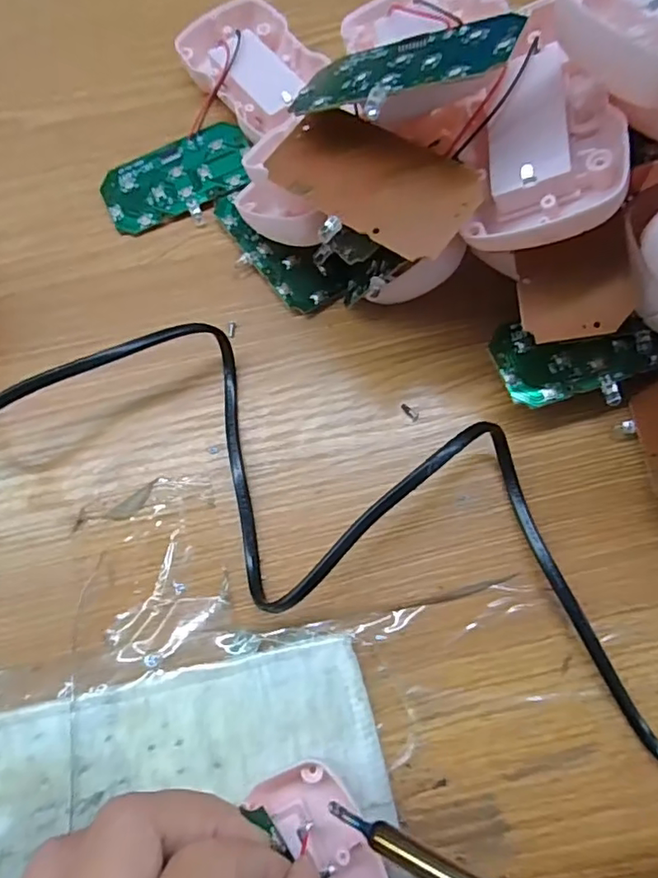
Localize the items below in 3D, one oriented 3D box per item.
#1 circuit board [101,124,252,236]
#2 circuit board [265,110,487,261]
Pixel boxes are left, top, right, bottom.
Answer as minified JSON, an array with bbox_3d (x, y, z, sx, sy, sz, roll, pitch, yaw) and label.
[{"bbox_3d":[-0.072,-0.124,0.272,0.072,0.008,0.041,-25,74,-6],"label":"circuit board"},{"bbox_3d":[0.015,-0.089,0.192,0.072,0.011,0.038,37,77,11],"label":"circuit board"}]

